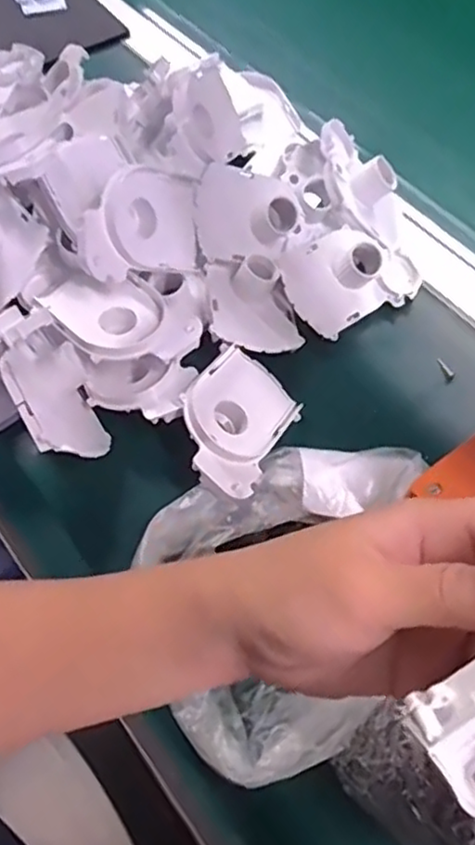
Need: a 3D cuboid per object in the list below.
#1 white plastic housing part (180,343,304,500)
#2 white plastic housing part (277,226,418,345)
[{"bbox_3d":[-0.004,0.001,0.421,0.067,0.014,0.090,37,52,-12],"label":"white plastic housing part"},{"bbox_3d":[0.082,-0.108,0.476,0.099,0.034,0.069,-28,87,-17],"label":"white plastic housing part"}]

